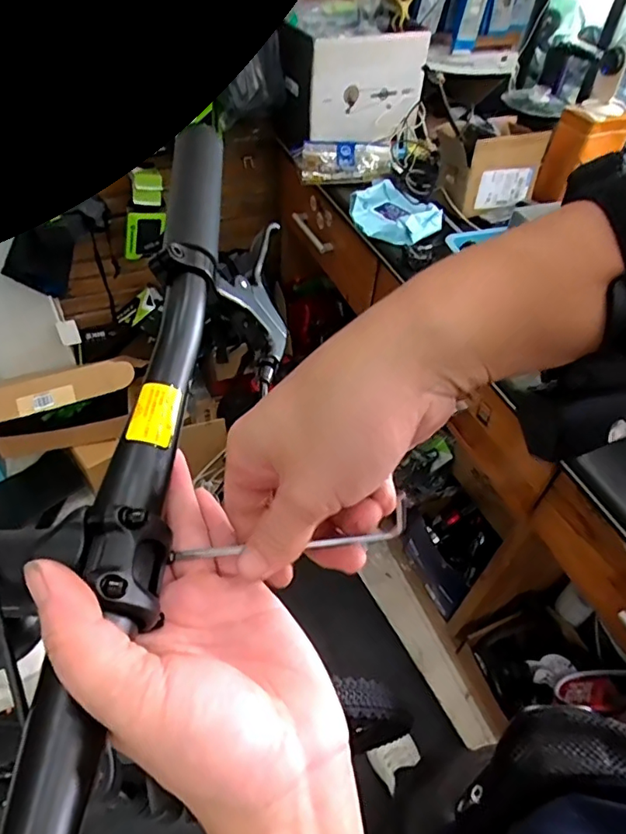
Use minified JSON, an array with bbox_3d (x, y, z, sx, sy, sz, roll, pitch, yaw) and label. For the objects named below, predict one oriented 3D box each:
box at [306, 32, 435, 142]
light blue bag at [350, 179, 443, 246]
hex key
[{"bbox_3d":[0.127,-0.748,1.226,0.259,0.217,0.044,-15,58,-19],"label":"box"},{"bbox_3d":[0.164,-0.408,1.069,0.135,0.044,0.165,-32,58,-28],"label":"light blue bag"},{"bbox_3d":[-0.011,0.055,0.235,0.107,0.019,0.008,-12,49,2],"label":"hex key"}]

